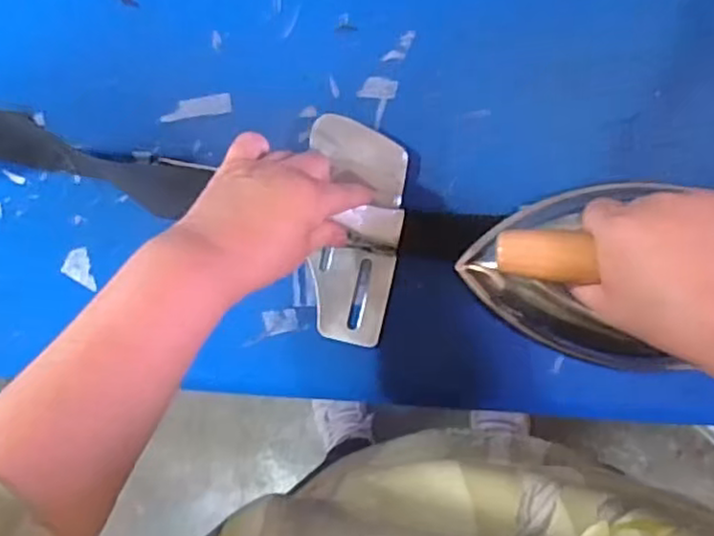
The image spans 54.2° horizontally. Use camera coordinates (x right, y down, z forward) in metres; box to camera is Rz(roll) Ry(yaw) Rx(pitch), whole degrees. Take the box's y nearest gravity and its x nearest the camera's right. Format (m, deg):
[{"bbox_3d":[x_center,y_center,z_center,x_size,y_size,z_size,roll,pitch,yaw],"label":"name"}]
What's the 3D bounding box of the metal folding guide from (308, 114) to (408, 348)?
[{"bbox_3d":[-0.001,-0.028,0.523,0.070,0.030,0.169,2,89,9],"label":"metal folding guide"}]

